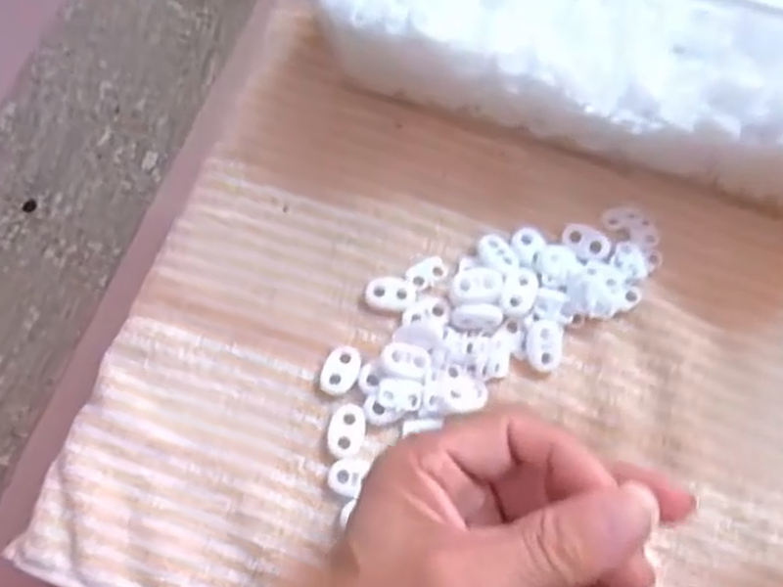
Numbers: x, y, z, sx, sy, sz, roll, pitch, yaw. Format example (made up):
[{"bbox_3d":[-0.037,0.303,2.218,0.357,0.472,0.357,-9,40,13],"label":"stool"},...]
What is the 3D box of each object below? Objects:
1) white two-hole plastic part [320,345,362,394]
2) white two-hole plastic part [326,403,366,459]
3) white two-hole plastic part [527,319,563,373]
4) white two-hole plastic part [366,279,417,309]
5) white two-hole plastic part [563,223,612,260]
[{"bbox_3d":[-0.022,0.034,0.321,0.014,0.006,0.021,23,73,8],"label":"white two-hole plastic part"},{"bbox_3d":[-0.019,0.058,0.311,0.015,0.004,0.023,8,72,3],"label":"white two-hole plastic part"},{"bbox_3d":[0.067,0.023,0.321,0.015,0.008,0.022,-1,71,0],"label":"white two-hole plastic part"},{"bbox_3d":[0.000,0.001,0.333,0.022,0.006,0.014,-2,71,0],"label":"white two-hole plastic part"},{"bbox_3d":[0.089,-0.024,0.334,0.021,0.004,0.014,24,73,8],"label":"white two-hole plastic part"}]

